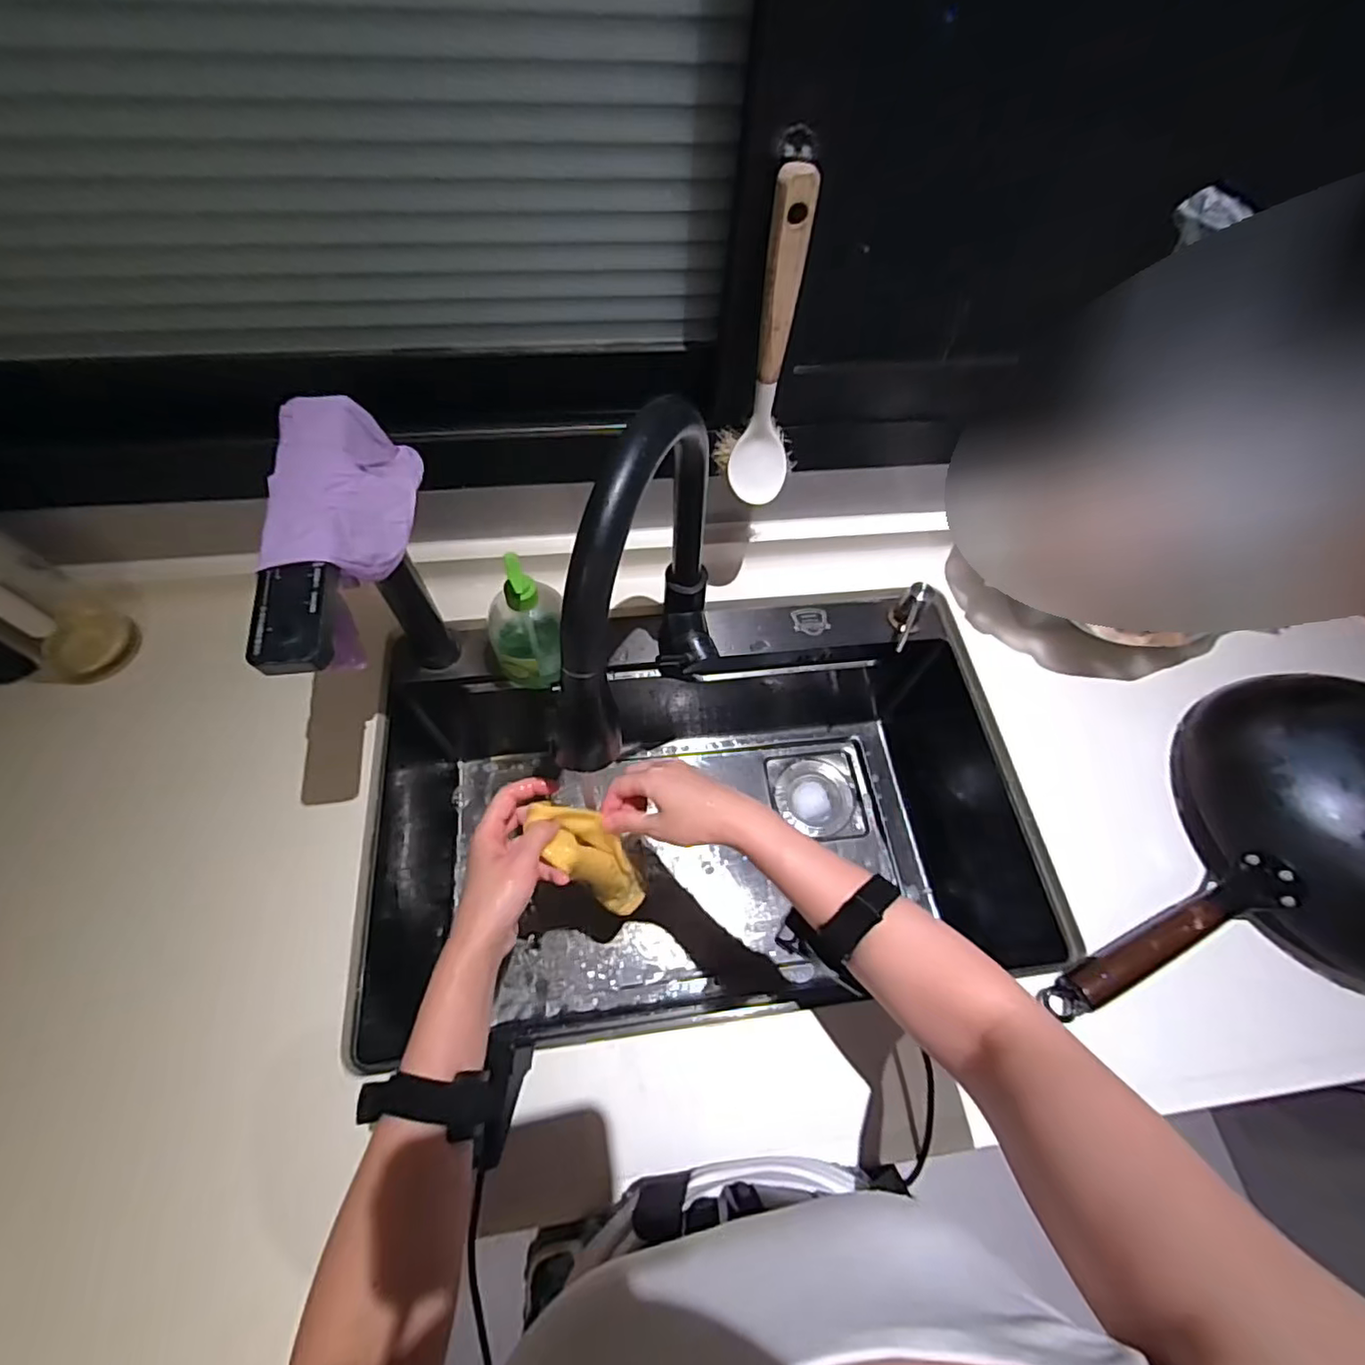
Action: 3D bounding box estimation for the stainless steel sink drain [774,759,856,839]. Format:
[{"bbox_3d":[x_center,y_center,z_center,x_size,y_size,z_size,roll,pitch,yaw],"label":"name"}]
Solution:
[{"bbox_3d":[0.191,0.165,0.883,0.112,0.029,0.102,2,62,-3],"label":"stainless steel sink drain"}]

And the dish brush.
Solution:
[{"bbox_3d":[0.072,-0.256,0.484,0.068,0.236,0.064,15,63,4],"label":"dish brush"}]

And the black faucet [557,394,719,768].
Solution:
[{"bbox_3d":[-0.019,-0.056,0.471,0.062,0.306,0.252,20,63,7],"label":"black faucet"}]

